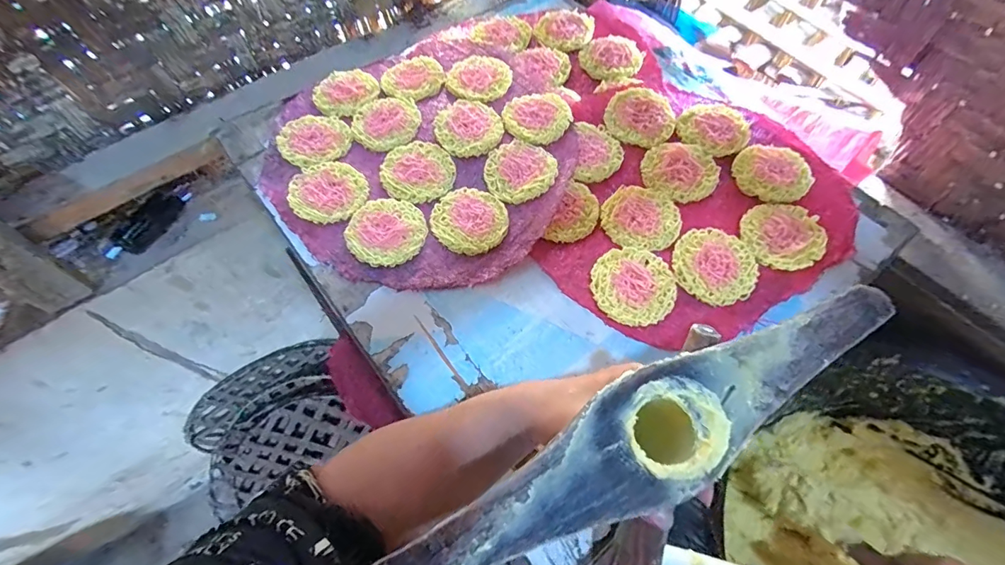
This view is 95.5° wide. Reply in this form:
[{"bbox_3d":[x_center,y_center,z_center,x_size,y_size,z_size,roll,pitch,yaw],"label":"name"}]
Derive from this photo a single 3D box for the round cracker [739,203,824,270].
[{"bbox_3d":[0.283,-0.049,0.461,0.076,0.008,0.076,1,62,-1],"label":"round cracker"}]

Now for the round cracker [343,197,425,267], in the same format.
[{"bbox_3d":[-0.118,-0.052,0.463,0.077,0.010,0.076,1,62,-1],"label":"round cracker"}]

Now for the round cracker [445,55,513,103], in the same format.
[{"bbox_3d":[-0.029,-0.254,0.565,0.078,0.013,0.073,1,62,-1],"label":"round cracker"}]

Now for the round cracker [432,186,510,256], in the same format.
[{"bbox_3d":[-0.034,-0.067,0.471,0.074,0.004,0.079,1,62,-1],"label":"round cracker"}]

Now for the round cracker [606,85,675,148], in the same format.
[{"bbox_3d":[0.166,-0.201,0.539,0.077,0.013,0.085,21,64,10],"label":"round cracker"}]

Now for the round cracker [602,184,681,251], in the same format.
[{"bbox_3d":[0.144,-0.070,0.474,0.076,0.007,0.078,5,63,1],"label":"round cracker"}]

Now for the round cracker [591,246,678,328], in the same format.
[{"bbox_3d":[0.126,0.002,0.436,0.077,0.010,0.081,1,62,-1],"label":"round cracker"}]

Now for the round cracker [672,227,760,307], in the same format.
[{"bbox_3d":[0.208,-0.018,0.446,0.078,0.006,0.079,1,62,-1],"label":"round cracker"}]

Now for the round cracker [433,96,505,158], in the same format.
[{"bbox_3d":[-0.041,-0.182,0.526,0.073,0.010,0.085,-20,65,-11],"label":"round cracker"}]

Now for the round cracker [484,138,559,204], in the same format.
[{"bbox_3d":[0.019,-0.123,0.496,0.075,0.011,0.077,1,62,-1],"label":"round cracker"}]

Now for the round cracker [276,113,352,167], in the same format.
[{"bbox_3d":[-0.218,-0.168,0.523,0.076,0.007,0.076,1,62,-1],"label":"round cracker"}]

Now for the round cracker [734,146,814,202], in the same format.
[{"bbox_3d":[0.299,-0.123,0.503,0.083,0.006,0.076,1,62,-1],"label":"round cracker"}]

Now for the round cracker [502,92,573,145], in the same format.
[{"bbox_3d":[0.040,-0.195,0.532,0.077,0.008,0.080,1,62,-1],"label":"round cracker"}]

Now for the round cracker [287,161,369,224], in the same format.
[{"bbox_3d":[-0.187,-0.099,0.487,0.080,0.008,0.078,1,62,-1],"label":"round cracker"}]

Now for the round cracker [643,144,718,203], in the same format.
[{"bbox_3d":[0.197,-0.125,0.502,0.078,0.006,0.077,1,62,-1],"label":"round cracker"}]

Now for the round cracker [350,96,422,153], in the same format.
[{"bbox_3d":[-0.137,-0.189,0.532,0.078,0.008,0.080,-6,63,-4],"label":"round cracker"}]

